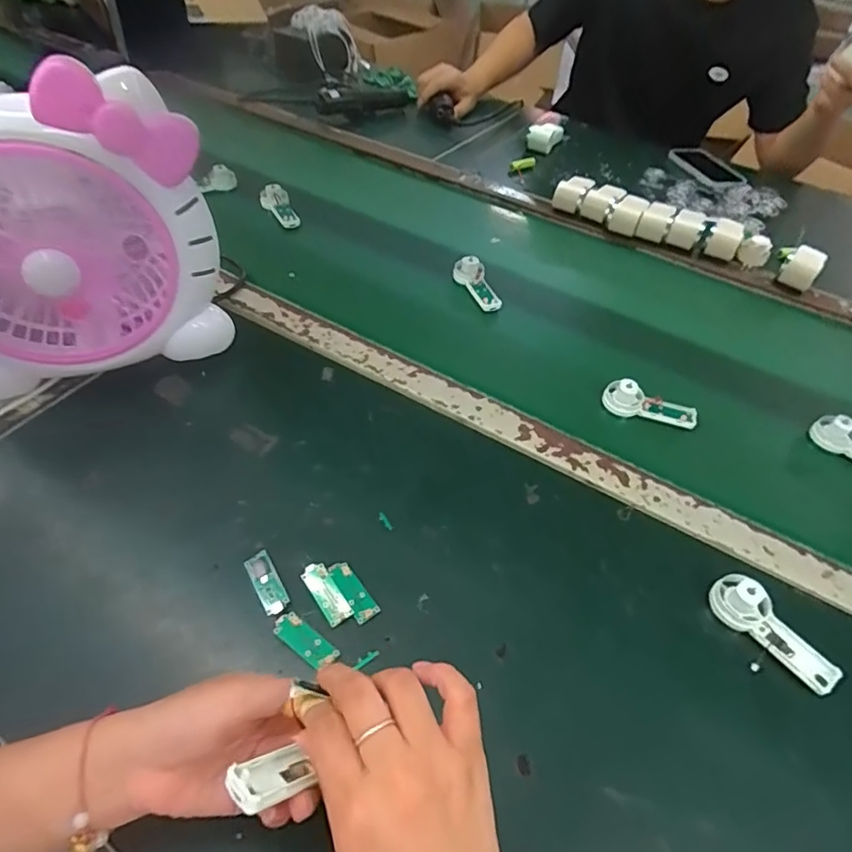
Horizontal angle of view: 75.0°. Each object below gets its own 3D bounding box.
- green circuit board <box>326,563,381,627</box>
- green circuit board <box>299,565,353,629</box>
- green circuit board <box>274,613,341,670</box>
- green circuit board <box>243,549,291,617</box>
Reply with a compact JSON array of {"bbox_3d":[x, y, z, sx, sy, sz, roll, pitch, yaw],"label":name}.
[{"bbox_3d":[-0.057,0.125,0.425,0.018,0.004,0.050,-29,57,-26],"label":"green circuit board"},{"bbox_3d":[-0.076,0.128,0.424,0.020,0.004,0.052,-28,57,-25],"label":"green circuit board"},{"bbox_3d":[-0.087,0.154,0.398,0.049,0.005,0.020,31,54,21],"label":"green circuit board"},{"bbox_3d":[-0.122,0.119,0.424,0.019,0.004,0.052,-24,55,-23],"label":"green circuit board"}]

